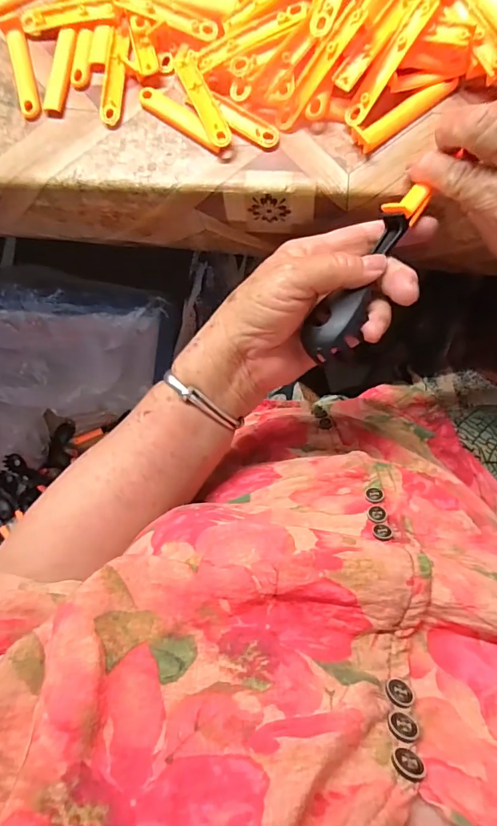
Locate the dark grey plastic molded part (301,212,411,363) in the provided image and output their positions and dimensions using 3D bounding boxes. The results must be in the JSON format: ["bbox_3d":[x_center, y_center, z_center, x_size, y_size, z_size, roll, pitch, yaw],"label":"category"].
[{"bbox_3d":[0.065,-0.075,0.272,0.032,0.027,0.099,31,83,9],"label":"dark grey plastic molded part"}]

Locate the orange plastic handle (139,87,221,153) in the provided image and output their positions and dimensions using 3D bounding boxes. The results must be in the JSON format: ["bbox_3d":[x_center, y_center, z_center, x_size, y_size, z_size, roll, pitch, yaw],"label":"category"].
[{"bbox_3d":[-0.047,-0.206,0.312,0.074,0.005,0.012,38,92,9],"label":"orange plastic handle"}]

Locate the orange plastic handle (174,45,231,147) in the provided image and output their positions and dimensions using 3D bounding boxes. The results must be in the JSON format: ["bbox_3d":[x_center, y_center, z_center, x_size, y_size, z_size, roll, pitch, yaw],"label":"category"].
[{"bbox_3d":[-0.032,-0.219,0.308,0.016,0.007,0.080,-26,83,6],"label":"orange plastic handle"}]

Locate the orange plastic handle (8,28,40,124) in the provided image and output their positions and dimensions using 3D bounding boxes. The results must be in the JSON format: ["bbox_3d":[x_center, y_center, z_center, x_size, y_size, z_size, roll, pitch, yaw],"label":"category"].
[{"bbox_3d":[-0.167,-0.252,0.330,0.016,0.004,0.072,-14,84,7],"label":"orange plastic handle"}]

